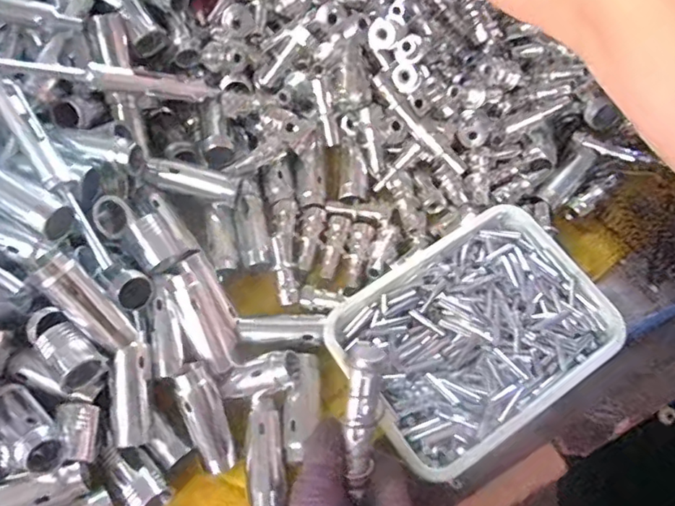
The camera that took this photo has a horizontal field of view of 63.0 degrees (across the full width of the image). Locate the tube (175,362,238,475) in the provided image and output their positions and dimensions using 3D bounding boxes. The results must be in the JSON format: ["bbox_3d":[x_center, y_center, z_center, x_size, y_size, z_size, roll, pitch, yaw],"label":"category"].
[{"bbox_3d":[-0.083,0.106,0.352,0.023,0.018,0.069,-18,97,-8],"label":"tube"}]

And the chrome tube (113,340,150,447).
[{"bbox_3d":[-0.129,0.087,0.345,0.019,0.017,0.061,-3,80,-2],"label":"chrome tube"}]

